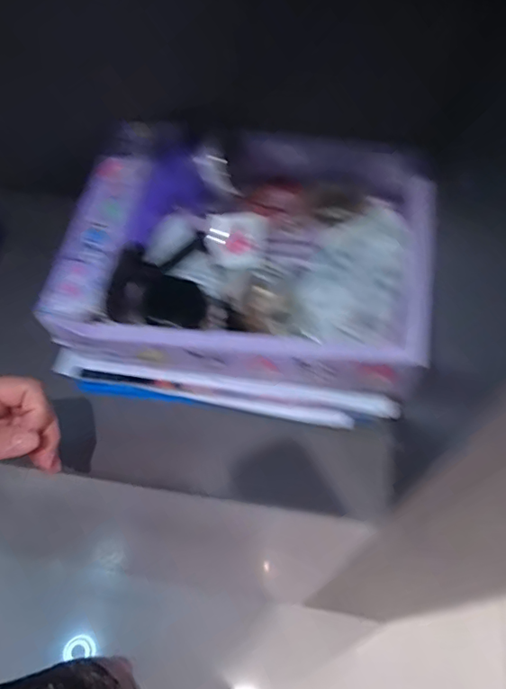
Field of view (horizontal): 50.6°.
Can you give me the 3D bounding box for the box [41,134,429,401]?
[{"bbox_3d":[-0.003,-0.082,0.486,0.305,0.096,0.233,8,61,6],"label":"box"}]

